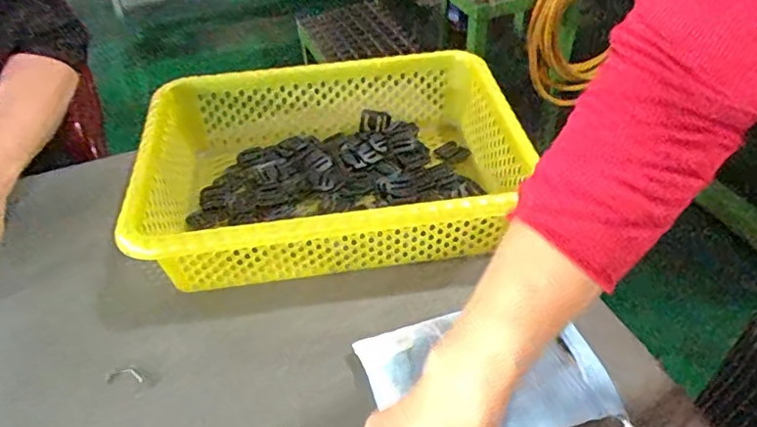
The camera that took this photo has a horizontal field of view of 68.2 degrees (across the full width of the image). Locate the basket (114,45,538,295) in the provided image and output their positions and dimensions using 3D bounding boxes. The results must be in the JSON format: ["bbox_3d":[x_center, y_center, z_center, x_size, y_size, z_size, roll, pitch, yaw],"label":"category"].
[{"bbox_3d":[-0.043,-0.047,0.549,0.350,0.092,0.245,-9,44,-5],"label":"basket"}]

